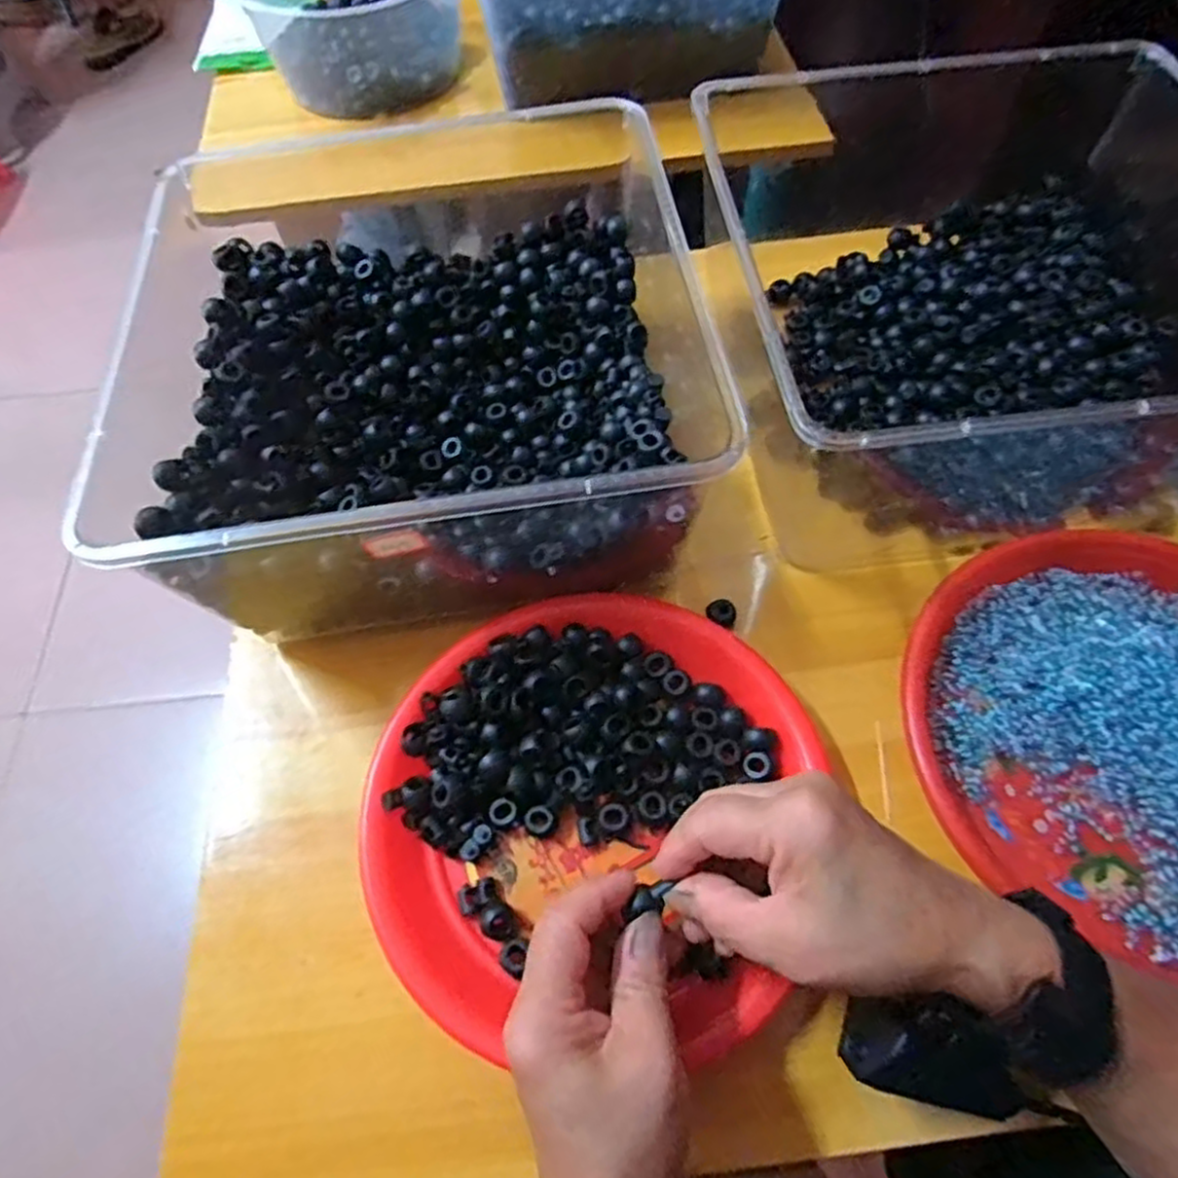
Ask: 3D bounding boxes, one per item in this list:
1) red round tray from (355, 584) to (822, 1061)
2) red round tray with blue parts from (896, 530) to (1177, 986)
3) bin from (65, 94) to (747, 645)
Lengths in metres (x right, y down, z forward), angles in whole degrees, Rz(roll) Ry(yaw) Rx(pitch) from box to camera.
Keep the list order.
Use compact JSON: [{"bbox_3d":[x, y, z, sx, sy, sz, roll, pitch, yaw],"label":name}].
[{"bbox_3d":[-0.004,0.105,0.373,0.213,0.033,0.221,-1,61,2],"label":"red round tray"},{"bbox_3d":[0.286,0.074,0.375,0.235,0.025,0.217,-1,61,2],"label":"red round tray with blue parts"},{"bbox_3d":[-0.089,-0.116,0.428,0.284,0.132,0.271,-8,61,-1],"label":"bin"}]

